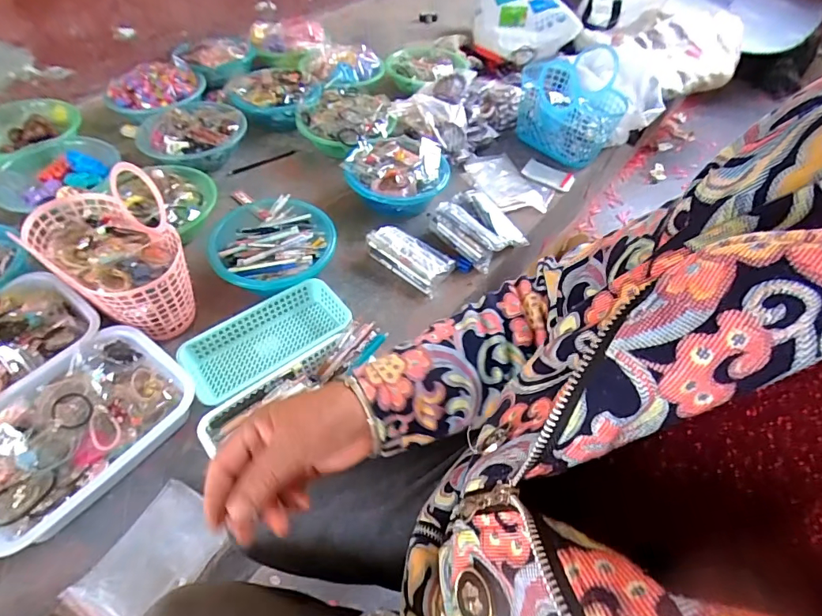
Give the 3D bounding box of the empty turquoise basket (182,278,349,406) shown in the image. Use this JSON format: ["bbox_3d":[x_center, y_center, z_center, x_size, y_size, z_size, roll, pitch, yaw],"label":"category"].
[{"bbox_3d":[-0.237,0.057,0.775,0.269,0.053,0.135,-28,58,-24],"label":"empty turquoise basket"}]

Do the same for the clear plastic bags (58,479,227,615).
[{"bbox_3d":[-0.326,0.317,0.575,0.114,0.028,0.173,24,53,15],"label":"clear plastic bags"}]

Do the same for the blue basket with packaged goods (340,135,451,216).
[{"bbox_3d":[-0.033,-0.297,1.027,0.211,0.091,0.205,2,51,-2],"label":"blue basket with packaged goods"}]

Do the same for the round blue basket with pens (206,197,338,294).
[{"bbox_3d":[-0.275,-0.115,0.882,0.240,0.081,0.225,2,51,-2],"label":"round blue basket with pens"}]

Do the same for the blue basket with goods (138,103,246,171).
[{"bbox_3d":[-0.521,-0.427,1.122,0.215,0.076,0.245,18,52,11],"label":"blue basket with goods"}]

